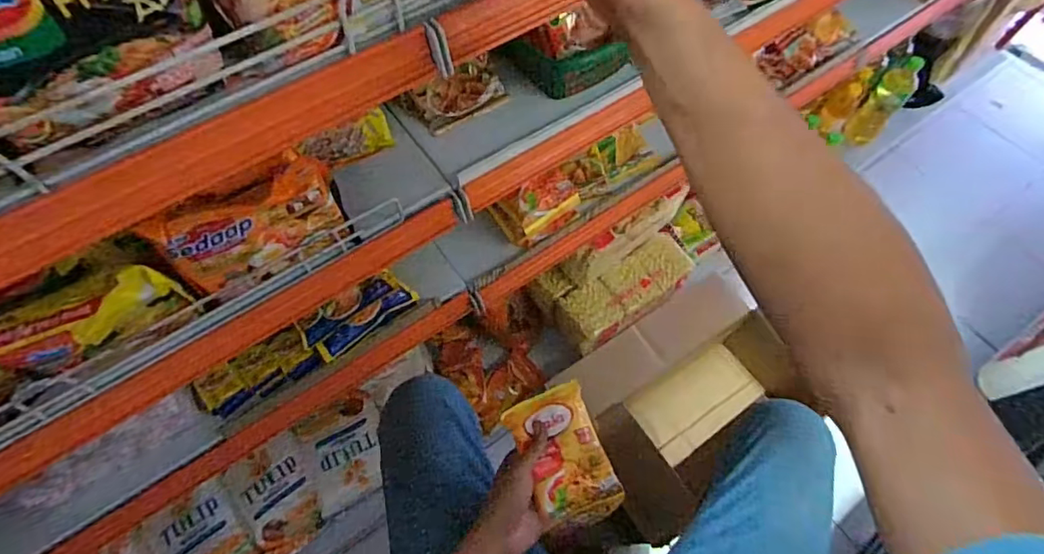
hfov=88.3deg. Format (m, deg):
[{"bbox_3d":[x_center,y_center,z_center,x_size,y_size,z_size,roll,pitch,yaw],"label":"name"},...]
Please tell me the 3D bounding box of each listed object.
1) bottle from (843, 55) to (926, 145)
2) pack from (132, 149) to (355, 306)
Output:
[{"bbox_3d":[0.871,-0.416,1.302,0.070,0.207,0.078,-37,69,-18],"label":"bottle"},{"bbox_3d":[-0.224,-0.044,0.459,0.134,0.084,0.046,-35,69,-17],"label":"pack"}]

